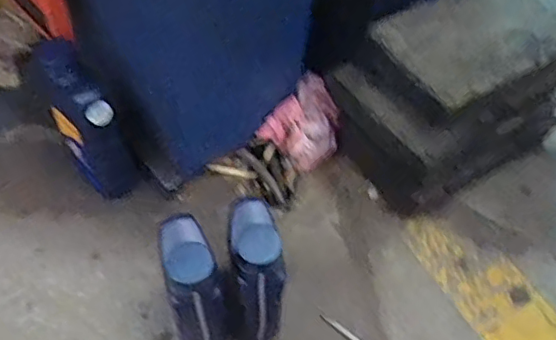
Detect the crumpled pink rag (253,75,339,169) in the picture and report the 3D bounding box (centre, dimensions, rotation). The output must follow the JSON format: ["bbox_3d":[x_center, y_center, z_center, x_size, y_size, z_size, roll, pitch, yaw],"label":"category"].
[{"bbox_3d":[0.042,-0.065,0.900,0.107,0.104,0.098,-38,66,-26],"label":"crumpled pink rag"}]

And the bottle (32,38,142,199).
[{"bbox_3d":[-0.256,-0.063,0.790,0.069,0.220,0.115,-34,65,-25],"label":"bottle"}]

